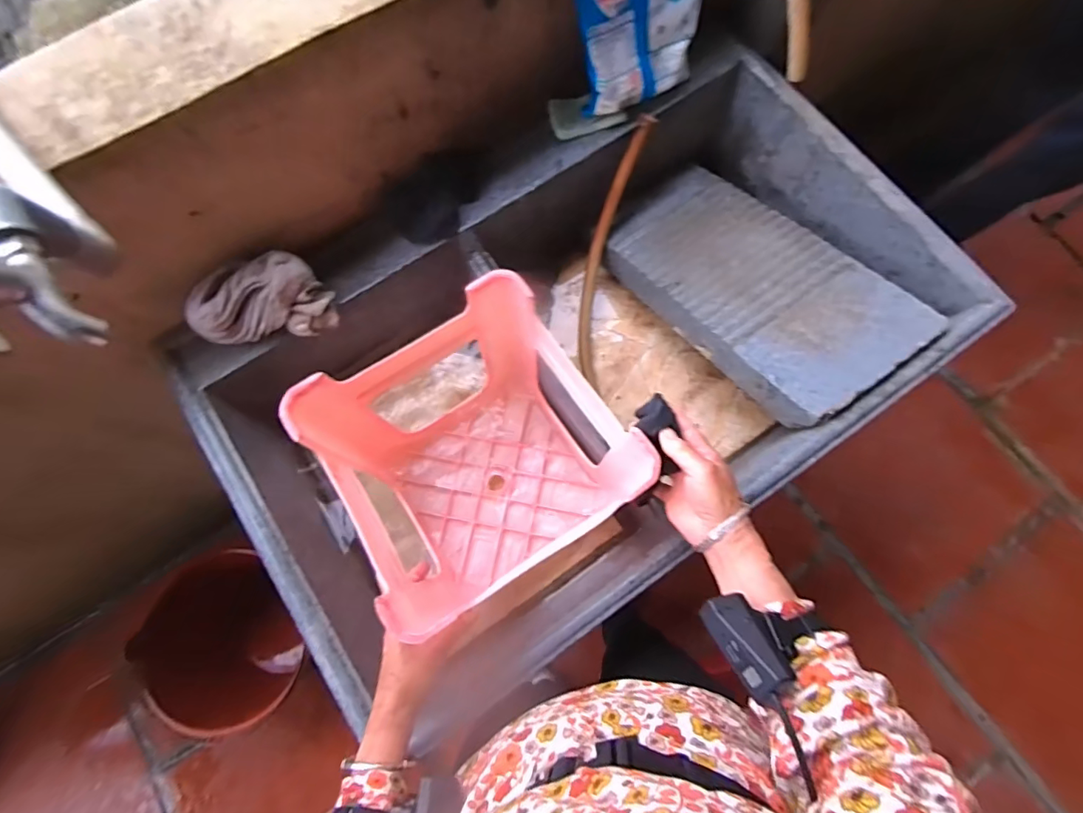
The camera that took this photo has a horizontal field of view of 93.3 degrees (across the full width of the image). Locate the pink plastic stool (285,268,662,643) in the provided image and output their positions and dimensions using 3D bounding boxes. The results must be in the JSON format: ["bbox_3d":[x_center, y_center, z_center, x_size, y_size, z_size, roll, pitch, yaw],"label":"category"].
[{"bbox_3d":[-0.071,0.064,0.623,0.288,0.260,0.301,-34,78,-7],"label":"pink plastic stool"}]

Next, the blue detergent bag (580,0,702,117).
[{"bbox_3d":[0.131,-0.491,0.644,0.168,0.191,0.029,-26,51,-9],"label":"blue detergent bag"}]

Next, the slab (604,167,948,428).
[{"bbox_3d":[0.295,-0.175,0.731,0.228,0.035,0.428,-34,59,-10],"label":"slab"}]

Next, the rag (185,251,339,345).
[{"bbox_3d":[-0.334,-0.129,0.617,0.149,0.062,0.085,-7,76,-1],"label":"rag"}]

